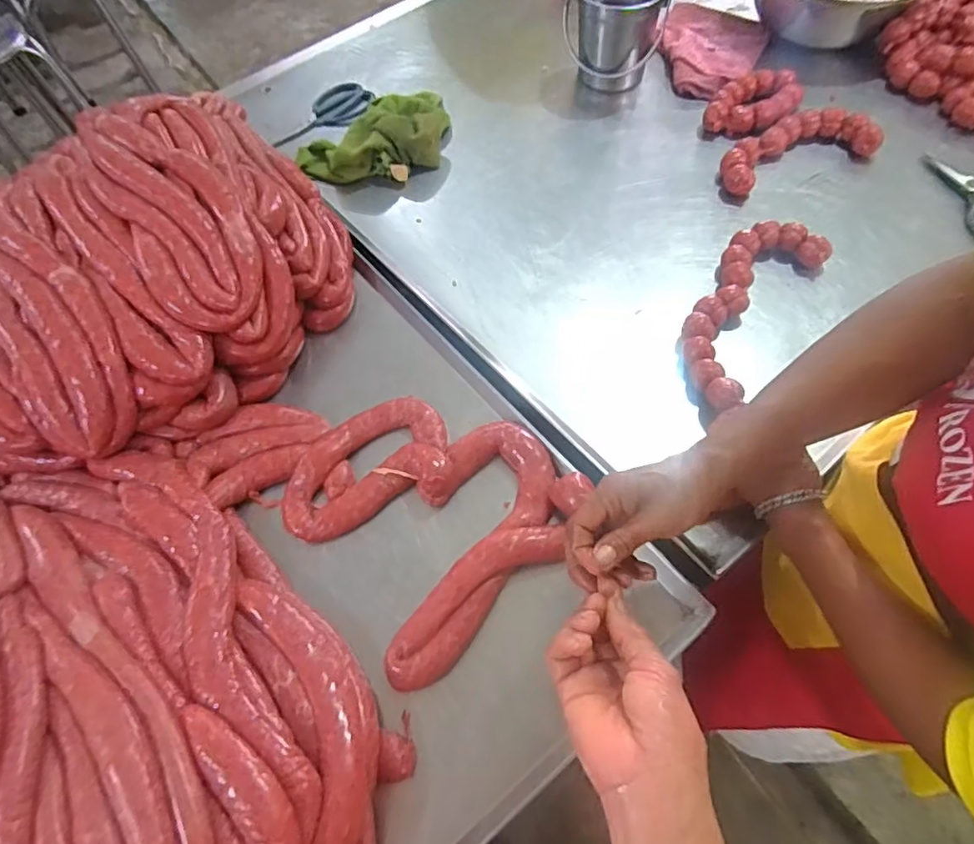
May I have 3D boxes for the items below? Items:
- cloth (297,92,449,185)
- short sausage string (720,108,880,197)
[{"bbox_3d":[-0.159,-0.429,0.888,0.244,0.064,0.162,-34,66,-14],"label":"cloth"},{"bbox_3d":[0.432,-0.390,0.832,0.234,0.037,0.101,-19,63,-6],"label":"short sausage string"}]

